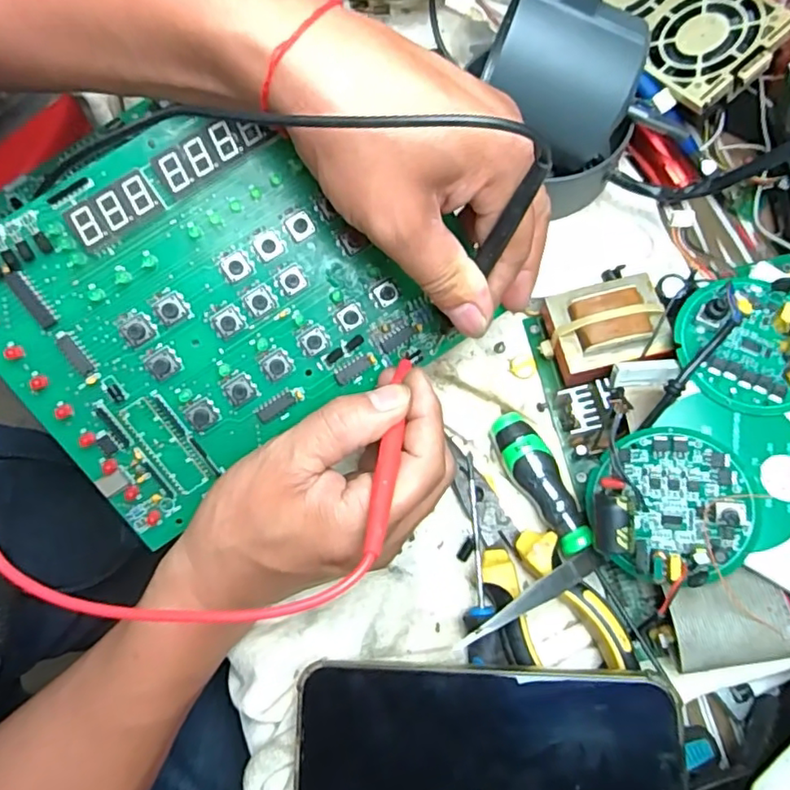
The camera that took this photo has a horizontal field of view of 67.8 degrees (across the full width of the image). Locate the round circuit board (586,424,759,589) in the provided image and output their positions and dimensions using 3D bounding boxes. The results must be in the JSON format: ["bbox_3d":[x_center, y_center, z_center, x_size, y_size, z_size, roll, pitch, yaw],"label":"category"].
[{"bbox_3d":[0.125,0.052,0.267,0.067,0.017,0.070,-2,84,16],"label":"round circuit board"}]

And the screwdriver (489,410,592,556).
[{"bbox_3d":[0.076,0.045,0.307,0.020,0.024,0.076,-29,75,-7],"label":"screwdriver"}]

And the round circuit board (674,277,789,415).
[{"bbox_3d":[0.173,-0.026,0.280,0.063,0.019,0.070,-29,75,-7],"label":"round circuit board"}]

